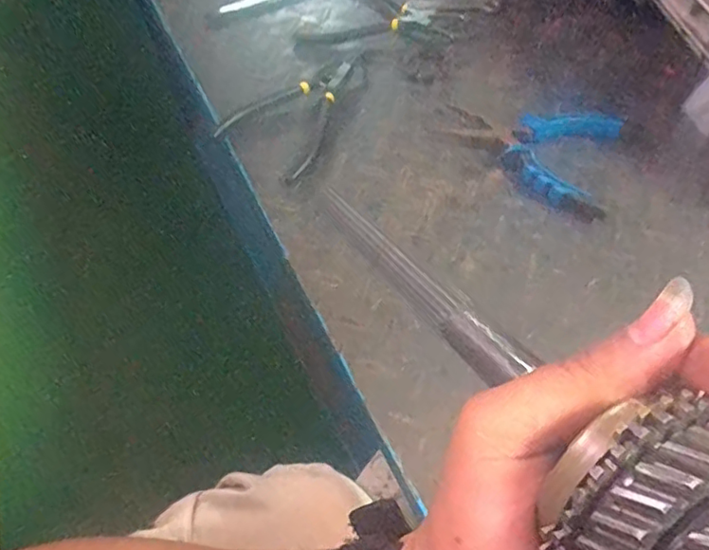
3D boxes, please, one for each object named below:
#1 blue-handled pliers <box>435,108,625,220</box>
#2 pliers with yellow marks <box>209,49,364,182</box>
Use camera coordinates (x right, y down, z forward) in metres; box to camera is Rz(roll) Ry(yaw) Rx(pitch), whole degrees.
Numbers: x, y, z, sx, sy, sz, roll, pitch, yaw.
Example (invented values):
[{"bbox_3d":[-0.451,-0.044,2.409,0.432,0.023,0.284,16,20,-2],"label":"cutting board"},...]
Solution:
[{"bbox_3d":[0.137,-0.105,0.466,0.135,0.015,0.111,15,60,16],"label":"blue-handled pliers"},{"bbox_3d":[-0.045,-0.154,0.511,0.085,0.016,0.155,23,62,21],"label":"pliers with yellow marks"}]

